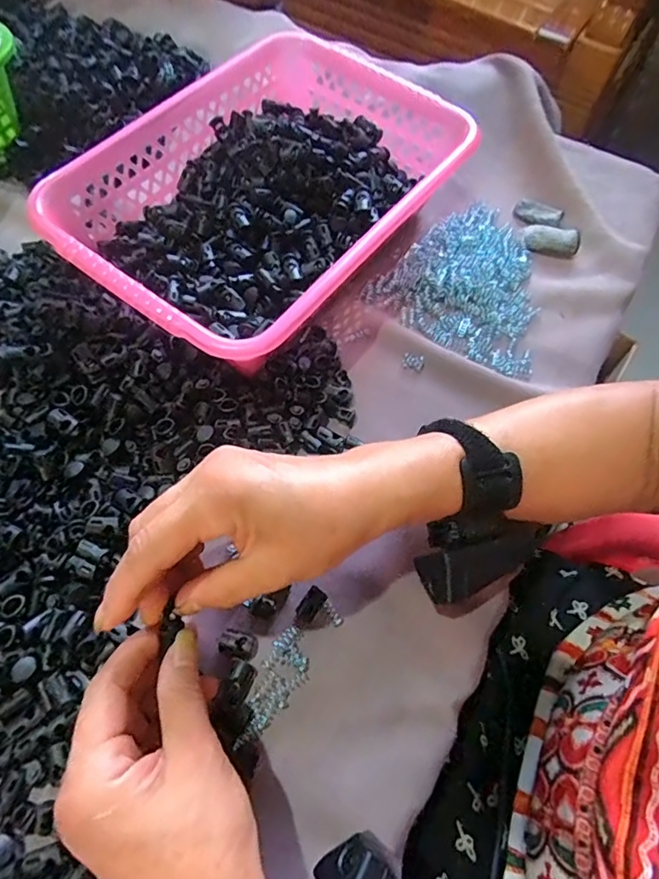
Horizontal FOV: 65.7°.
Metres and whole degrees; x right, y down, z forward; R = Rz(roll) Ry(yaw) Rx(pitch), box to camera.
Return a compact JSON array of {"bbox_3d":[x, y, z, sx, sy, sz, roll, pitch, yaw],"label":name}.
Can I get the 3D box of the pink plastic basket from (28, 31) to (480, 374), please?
[{"bbox_3d":[-0.051,-0.193,0.414,0.204,0.070,0.306,34,68,12],"label":"pink plastic basket"}]

